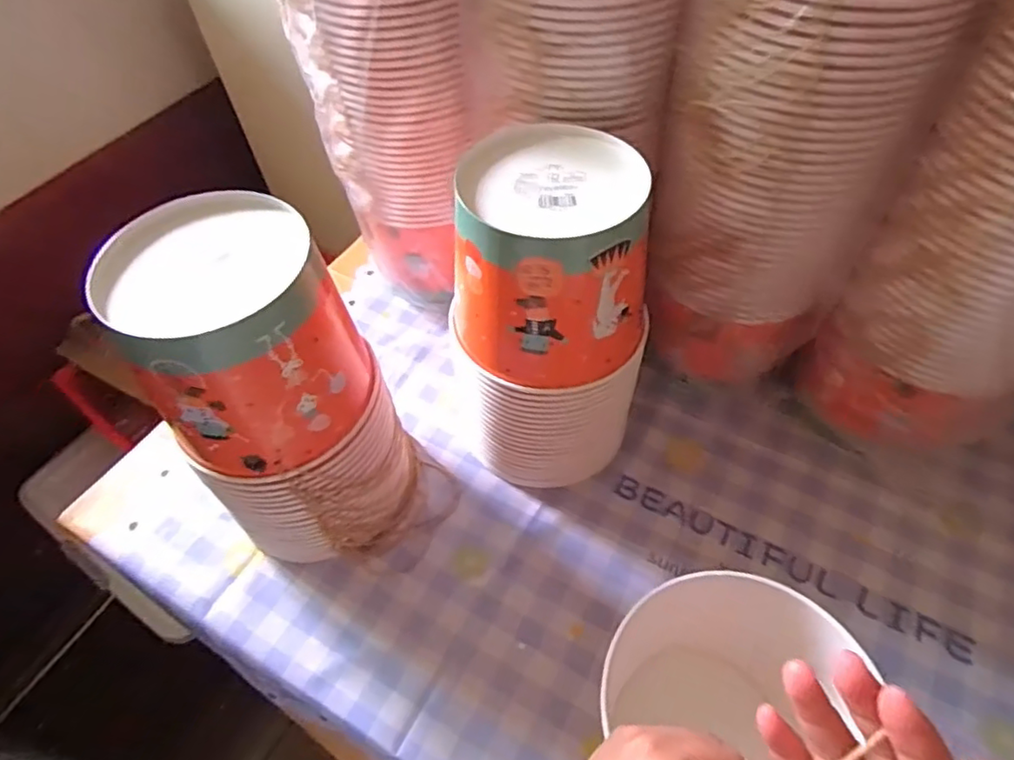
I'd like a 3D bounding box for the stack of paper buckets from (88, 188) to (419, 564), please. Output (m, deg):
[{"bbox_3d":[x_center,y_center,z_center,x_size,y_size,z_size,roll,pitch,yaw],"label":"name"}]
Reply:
[{"bbox_3d":[-0.167,0.019,0.475,0.141,0.279,0.139,-31,57,-19],"label":"stack of paper buckets"}]

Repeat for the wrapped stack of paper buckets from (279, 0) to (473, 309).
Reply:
[{"bbox_3d":[-0.100,-0.266,0.578,0.160,0.416,0.162,-10,53,-4],"label":"wrapped stack of paper buckets"}]

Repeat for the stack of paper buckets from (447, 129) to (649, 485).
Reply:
[{"bbox_3d":[0.040,-0.039,0.515,0.141,0.279,0.147,2,53,5],"label":"stack of paper buckets"}]

